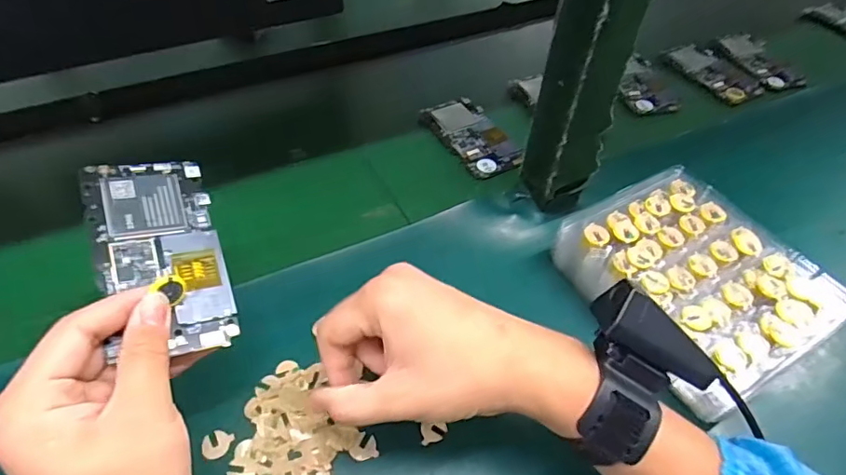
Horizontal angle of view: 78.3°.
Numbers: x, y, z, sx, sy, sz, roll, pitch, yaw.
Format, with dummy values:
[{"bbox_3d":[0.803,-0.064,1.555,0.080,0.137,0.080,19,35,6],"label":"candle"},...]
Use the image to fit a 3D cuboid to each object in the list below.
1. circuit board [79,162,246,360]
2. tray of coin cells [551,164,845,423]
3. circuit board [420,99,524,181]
[{"bbox_3d":[-0.154,0.007,0.304,0.067,0.008,0.123,-9,66,-30],"label":"circuit board"},{"bbox_3d":[0.210,0.034,0.414,0.150,0.057,0.179,-23,57,-20],"label":"tray of coin cells"},{"bbox_3d":[0.055,-0.111,0.562,0.064,0.015,0.125,-23,57,-20],"label":"circuit board"}]

